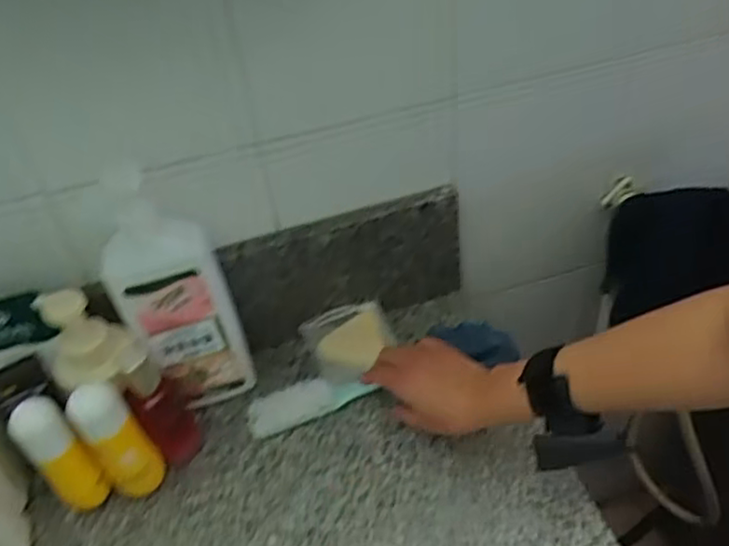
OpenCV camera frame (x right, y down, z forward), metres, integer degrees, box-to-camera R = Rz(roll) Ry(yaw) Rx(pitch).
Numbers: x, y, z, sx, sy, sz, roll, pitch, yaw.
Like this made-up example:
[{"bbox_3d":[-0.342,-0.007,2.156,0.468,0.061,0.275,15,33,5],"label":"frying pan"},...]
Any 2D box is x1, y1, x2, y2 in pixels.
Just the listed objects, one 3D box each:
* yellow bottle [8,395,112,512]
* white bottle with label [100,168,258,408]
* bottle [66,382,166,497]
[{"bbox_3d":[-0.278,0.179,0.615,0.042,0.154,0.041,28,53,31],"label":"yellow bottle"},{"bbox_3d":[-0.182,0.039,0.653,0.102,0.277,0.052,-21,45,-14],"label":"white bottle with label"},{"bbox_3d":[-0.229,0.163,0.618,0.048,0.150,0.039,-33,49,-24],"label":"bottle"}]

